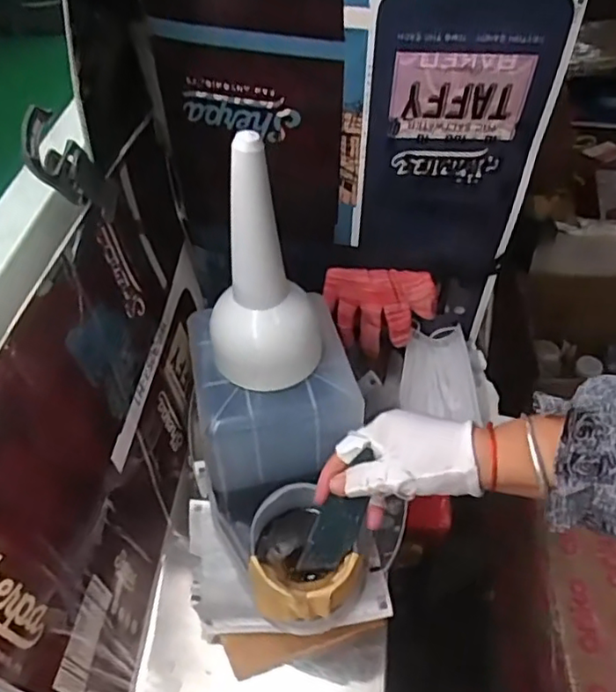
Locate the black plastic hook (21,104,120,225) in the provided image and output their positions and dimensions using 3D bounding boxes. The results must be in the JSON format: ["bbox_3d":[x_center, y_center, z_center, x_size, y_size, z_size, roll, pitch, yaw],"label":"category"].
[{"bbox_3d":[-0.176,-0.129,0.442,0.025,0.122,0.042,7,83,10],"label":"black plastic hook"}]

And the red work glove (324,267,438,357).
[{"bbox_3d":[0.078,-0.039,0.647,0.117,0.090,0.033,-1,48,4],"label":"red work glove"}]

